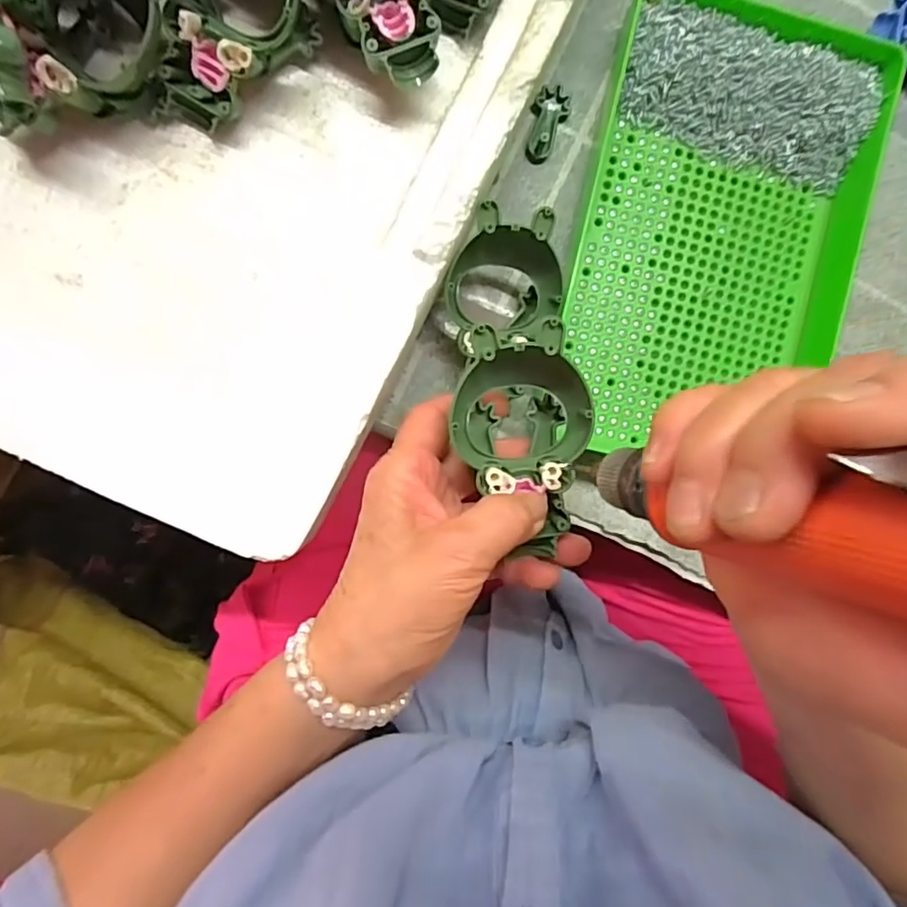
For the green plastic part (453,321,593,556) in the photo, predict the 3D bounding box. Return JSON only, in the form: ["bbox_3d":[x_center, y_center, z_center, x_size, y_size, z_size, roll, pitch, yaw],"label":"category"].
[{"bbox_3d":[0.031,-0.005,0.254,0.060,0.039,0.097,0,92,-4],"label":"green plastic part"}]

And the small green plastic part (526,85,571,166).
[{"bbox_3d":[0.051,-0.183,0.314,0.019,0.008,0.039,24,90,-5],"label":"small green plastic part"}]

